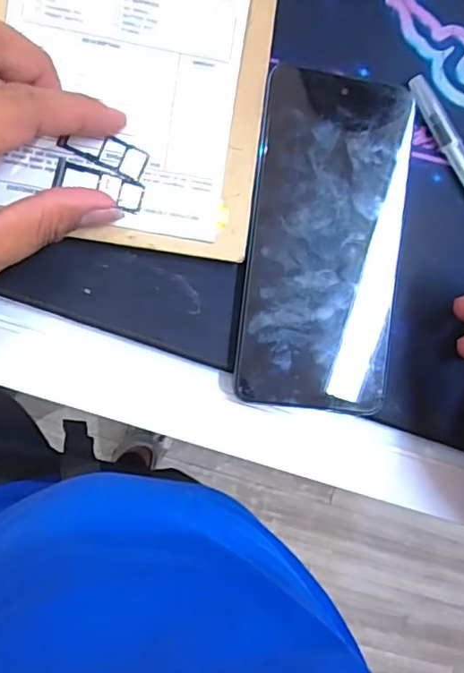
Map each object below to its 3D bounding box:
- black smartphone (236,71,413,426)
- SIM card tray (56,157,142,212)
[{"bbox_3d":[0.046,-0.045,0.276,0.075,0.010,0.157,6,89,-10],"label":"black smartphone"},{"bbox_3d":[-0.060,-0.068,0.259,0.040,0.004,0.014,17,87,-8],"label":"SIM card tray"}]

